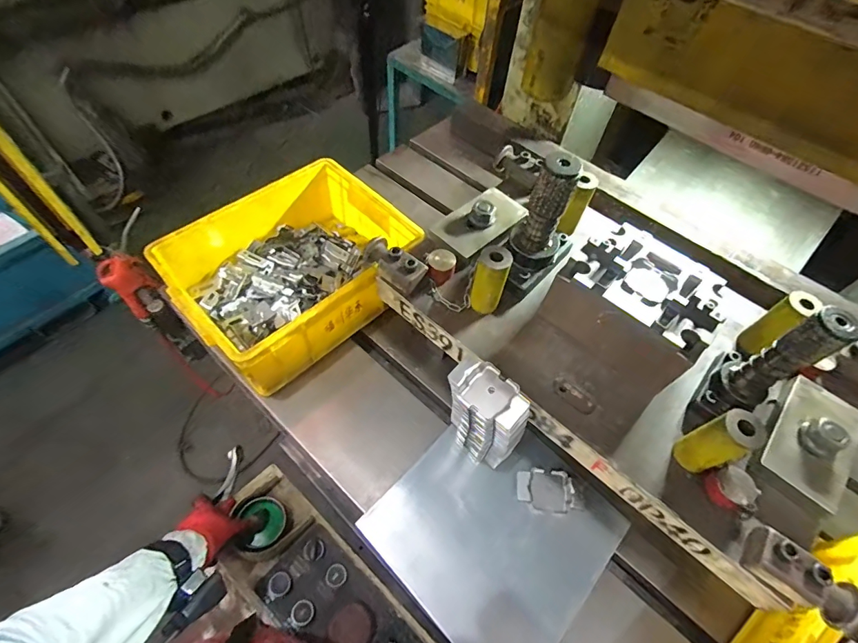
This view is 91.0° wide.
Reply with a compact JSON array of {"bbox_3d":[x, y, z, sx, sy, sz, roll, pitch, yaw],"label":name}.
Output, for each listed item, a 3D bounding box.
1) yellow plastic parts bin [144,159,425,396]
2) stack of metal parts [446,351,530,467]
[{"bbox_3d":[-0.213,-0.087,0.684,0.257,0.119,0.346,41,62,20],"label":"yellow plastic parts bin"},{"bbox_3d":[0.064,0.129,0.536,0.052,0.198,0.102,-38,67,-25],"label":"stack of metal parts"}]

